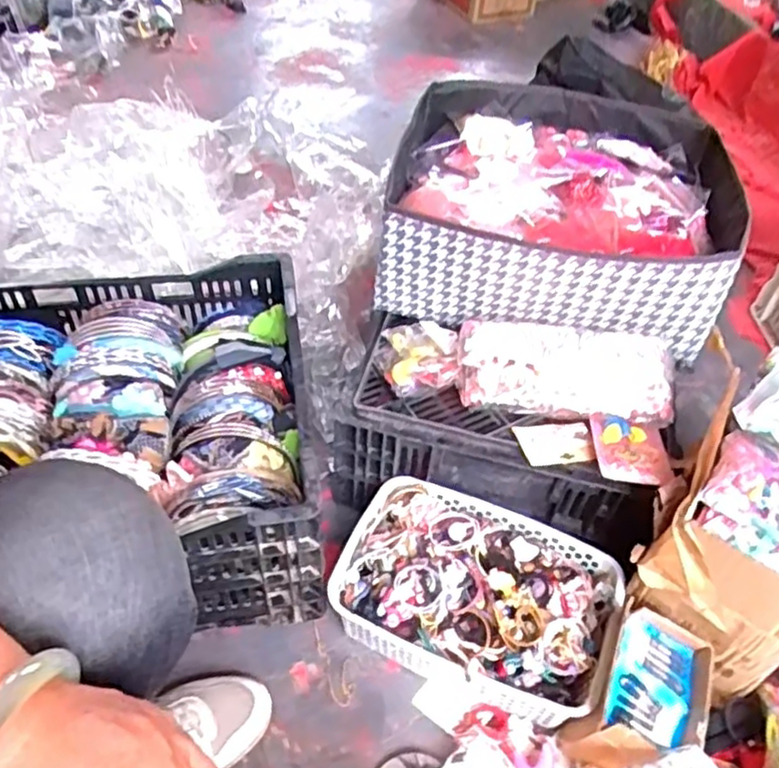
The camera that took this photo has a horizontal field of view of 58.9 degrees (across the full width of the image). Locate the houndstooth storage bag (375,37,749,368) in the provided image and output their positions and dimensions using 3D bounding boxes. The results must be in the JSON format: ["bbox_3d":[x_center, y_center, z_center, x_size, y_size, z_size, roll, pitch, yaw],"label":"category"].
[{"bbox_3d":[0.217,-0.227,0.900,0.403,0.159,0.373,12,48,7],"label":"houndstooth storage bag"}]

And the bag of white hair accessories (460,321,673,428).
[{"bbox_3d":[0.197,-0.013,0.777,0.233,0.064,0.091,8,47,4],"label":"bag of white hair accessories"}]

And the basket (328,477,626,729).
[{"bbox_3d":[0.098,0.237,0.785,0.294,0.108,0.206,20,49,14],"label":"basket"}]

